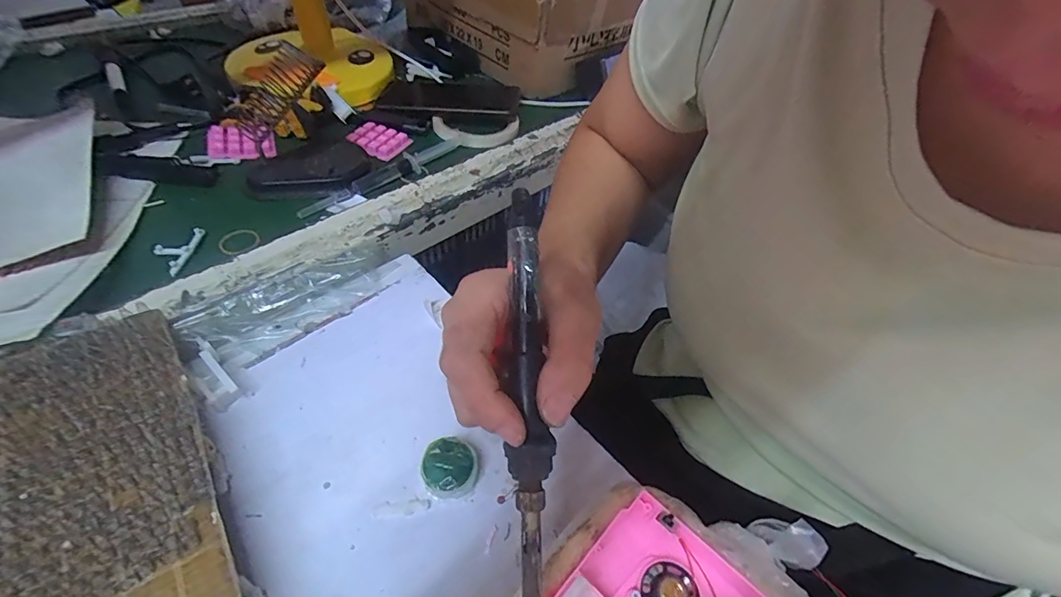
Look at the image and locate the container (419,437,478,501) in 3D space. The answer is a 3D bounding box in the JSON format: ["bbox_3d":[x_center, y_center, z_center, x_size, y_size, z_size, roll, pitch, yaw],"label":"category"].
[{"bbox_3d":[-0.049,0.102,0.281,0.033,0.018,0.031,3,49,-4],"label":"container"}]

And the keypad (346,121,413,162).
[{"bbox_3d":[-0.166,-0.171,0.504,0.056,0.010,0.050,24,51,14],"label":"keypad"}]

